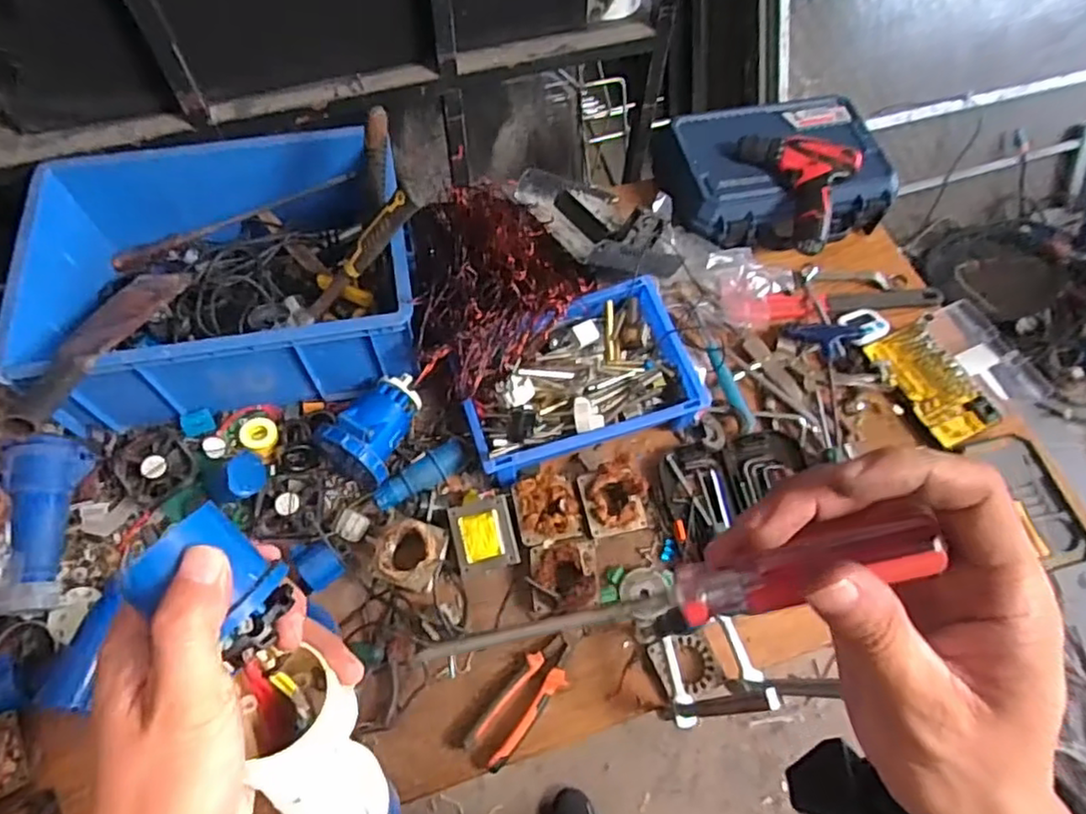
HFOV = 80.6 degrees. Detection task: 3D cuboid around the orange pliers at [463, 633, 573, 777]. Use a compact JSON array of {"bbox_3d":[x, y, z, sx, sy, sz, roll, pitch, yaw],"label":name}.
[{"bbox_3d":[-0.020,0.342,0.751,0.055,0.021,0.153,39,67,17],"label":"orange pliers"}]

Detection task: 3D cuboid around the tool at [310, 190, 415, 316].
[{"bbox_3d":[-0.244,-0.197,0.856,0.034,0.237,0.029,13,52,-42],"label":"tool"}]

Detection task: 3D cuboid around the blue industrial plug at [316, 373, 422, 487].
[{"bbox_3d":[-0.226,0.016,0.845,0.099,0.088,0.144,19,63,8],"label":"blue industrial plug"}]

